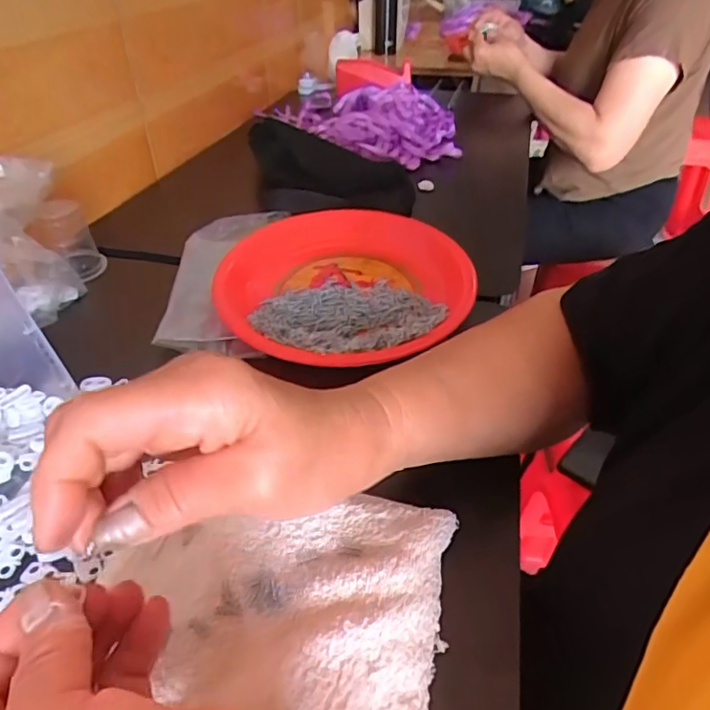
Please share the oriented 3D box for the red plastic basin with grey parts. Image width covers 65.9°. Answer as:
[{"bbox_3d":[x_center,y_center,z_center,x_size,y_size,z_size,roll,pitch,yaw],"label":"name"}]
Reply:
[{"bbox_3d":[-0.011,-0.067,0.501,0.218,0.036,0.223,0,38,0],"label":"red plastic basin with grey parts"}]

